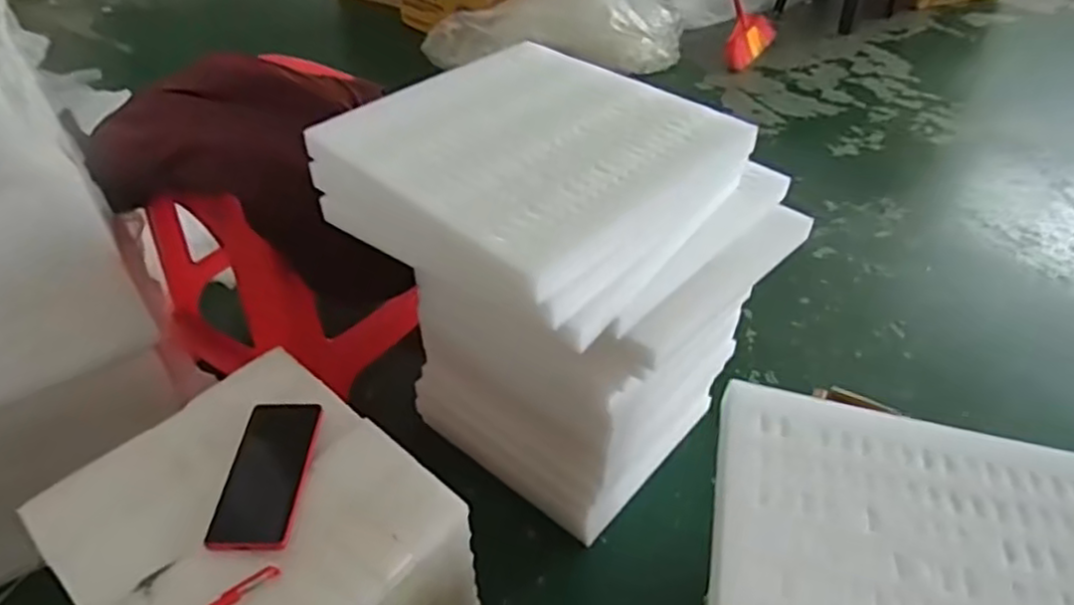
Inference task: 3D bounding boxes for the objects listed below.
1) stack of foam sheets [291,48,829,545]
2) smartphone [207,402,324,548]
[{"bbox_3d":[0.036,-0.003,0.921,0.385,0.536,0.416,32,54,34],"label":"stack of foam sheets"},{"bbox_3d":[-0.274,0.174,0.707,0.080,0.016,0.164,-2,42,4],"label":"smartphone"}]

